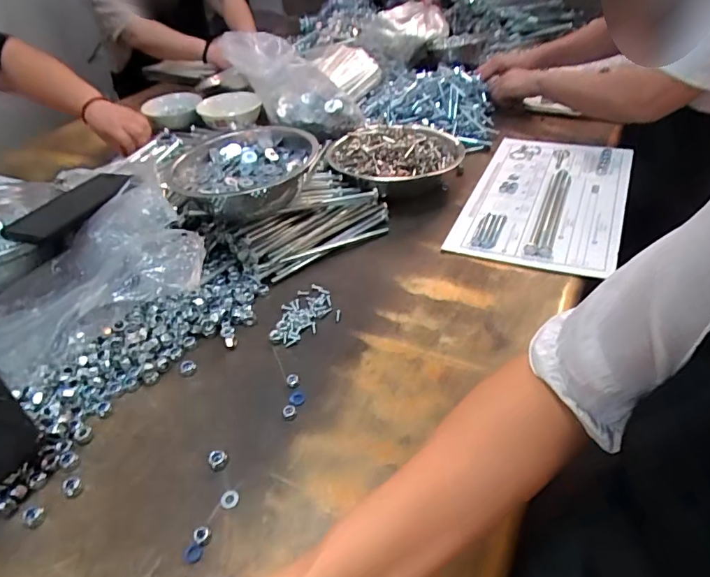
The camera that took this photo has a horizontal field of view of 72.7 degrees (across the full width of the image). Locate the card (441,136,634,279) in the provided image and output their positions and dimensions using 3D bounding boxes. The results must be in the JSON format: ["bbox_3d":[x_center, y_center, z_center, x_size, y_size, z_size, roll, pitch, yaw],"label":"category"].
[{"bbox_3d":[0.313,-0.156,0.783,0.222,0.010,0.387,14,44,23],"label":"card"}]

